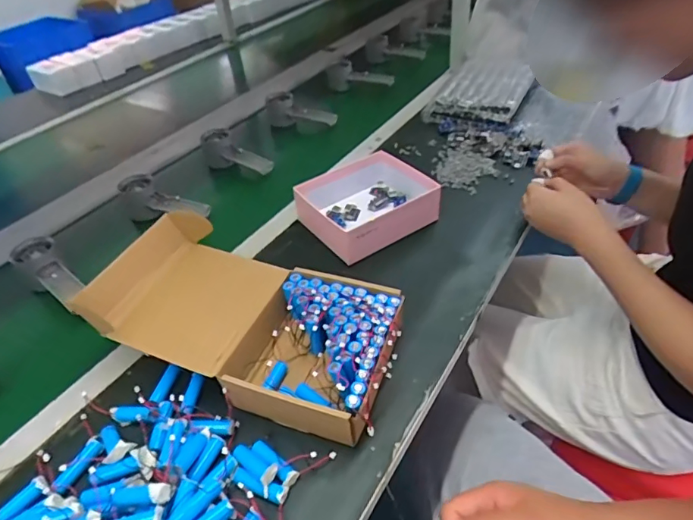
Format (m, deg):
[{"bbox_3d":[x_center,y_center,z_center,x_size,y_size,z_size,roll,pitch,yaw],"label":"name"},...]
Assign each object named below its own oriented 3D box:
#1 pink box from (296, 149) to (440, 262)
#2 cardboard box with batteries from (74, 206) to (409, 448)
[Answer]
[{"bbox_3d":[0.034,-0.086,0.694,0.176,0.063,0.142,-28,46,-24],"label":"pink box"},{"bbox_3d":[-0.104,0.062,0.519,0.319,0.090,0.164,13,44,19],"label":"cardboard box with batteries"}]

